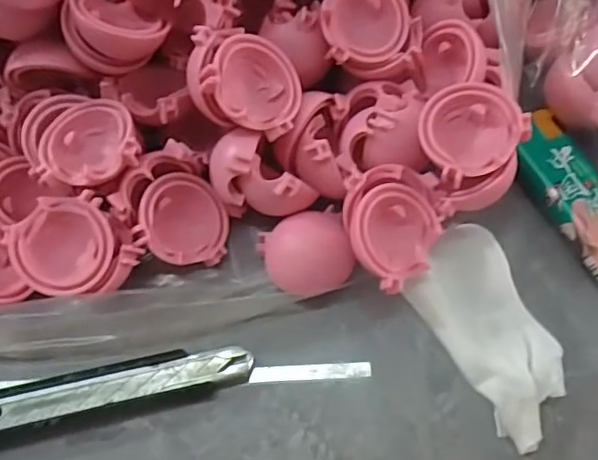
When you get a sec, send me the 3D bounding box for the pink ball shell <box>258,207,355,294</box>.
[{"bbox_3d":[0.003,0.009,0.182,0.027,0.014,0.025,-14,67,-7],"label":"pink ball shell"}]

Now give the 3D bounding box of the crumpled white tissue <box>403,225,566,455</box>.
[{"bbox_3d":[0.061,0.030,0.172,0.034,0.014,0.064,-27,69,-12],"label":"crumpled white tissue"}]

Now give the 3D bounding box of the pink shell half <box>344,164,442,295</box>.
[{"bbox_3d":[0.028,0.000,0.173,0.029,0.023,0.039,19,67,8],"label":"pink shell half"}]

